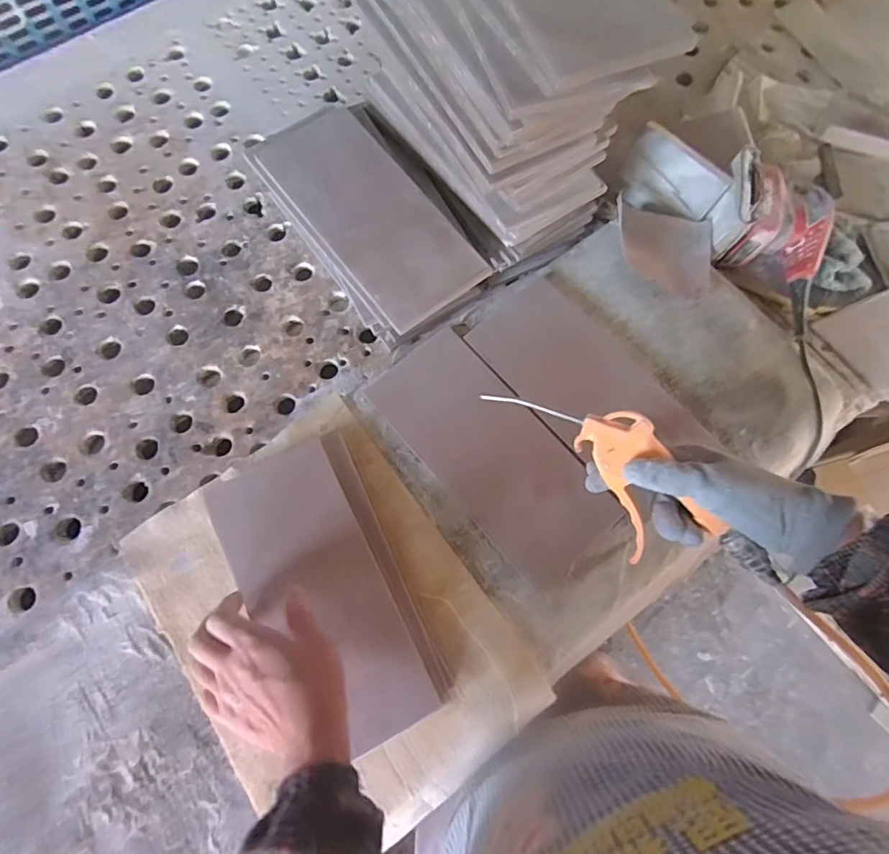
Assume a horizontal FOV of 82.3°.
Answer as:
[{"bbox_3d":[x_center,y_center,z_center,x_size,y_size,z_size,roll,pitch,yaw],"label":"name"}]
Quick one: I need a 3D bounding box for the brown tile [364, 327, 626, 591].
[{"bbox_3d":[0.049,0.024,0.532,0.120,0.016,0.270,-40,78,-11],"label":"brown tile"}]

